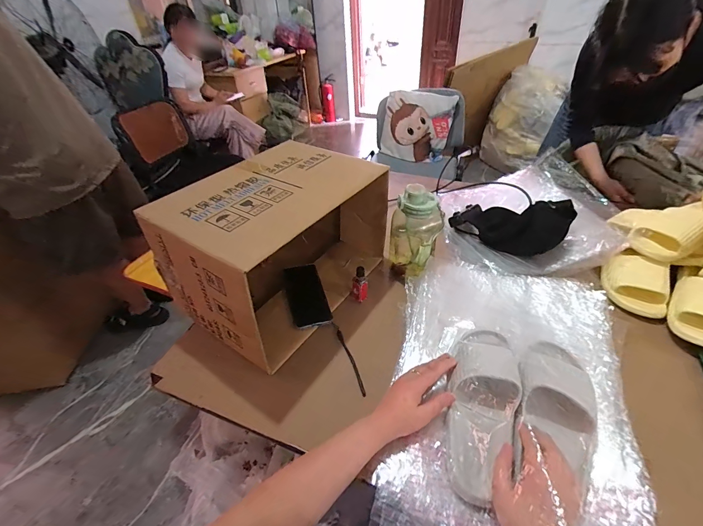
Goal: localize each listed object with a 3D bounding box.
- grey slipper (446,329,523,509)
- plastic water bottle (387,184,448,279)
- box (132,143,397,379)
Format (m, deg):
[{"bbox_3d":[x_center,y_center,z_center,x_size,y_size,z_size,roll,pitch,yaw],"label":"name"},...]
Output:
[{"bbox_3d":[0.194,0.201,0.487,0.091,0.061,0.257,12,53,18],"label":"grey slipper"},{"bbox_3d":[0.136,-0.067,0.722,0.100,0.207,0.089,26,49,31],"label":"plastic water bottle"},{"bbox_3d":[-0.137,-0.026,0.701,0.258,0.312,0.409,22,47,27],"label":"box"}]

